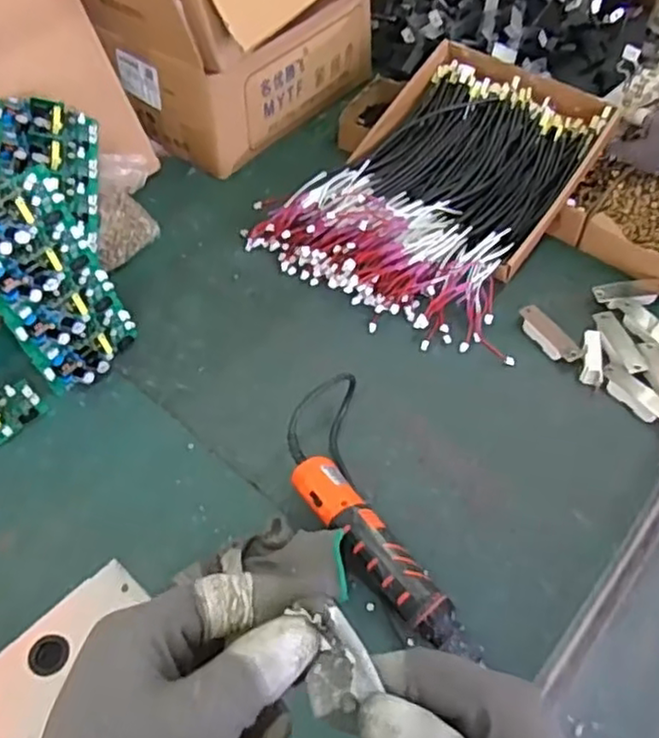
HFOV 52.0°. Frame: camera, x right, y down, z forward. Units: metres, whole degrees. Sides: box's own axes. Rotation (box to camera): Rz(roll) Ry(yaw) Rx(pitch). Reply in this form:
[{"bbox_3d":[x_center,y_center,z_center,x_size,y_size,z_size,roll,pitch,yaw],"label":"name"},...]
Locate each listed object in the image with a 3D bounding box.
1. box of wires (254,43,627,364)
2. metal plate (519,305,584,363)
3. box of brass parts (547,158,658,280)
[{"bbox_3d":[0.131,-0.247,0.872,0.349,0.118,0.397,24,57,15],"label":"box of wires"},{"bbox_3d":[0.255,-0.040,0.788,0.029,0.014,0.089,-25,59,-18],"label":"metal plate"},{"bbox_3d":[0.417,-0.205,0.887,0.228,0.039,0.194,-39,63,-25],"label":"box of brass parts"}]

